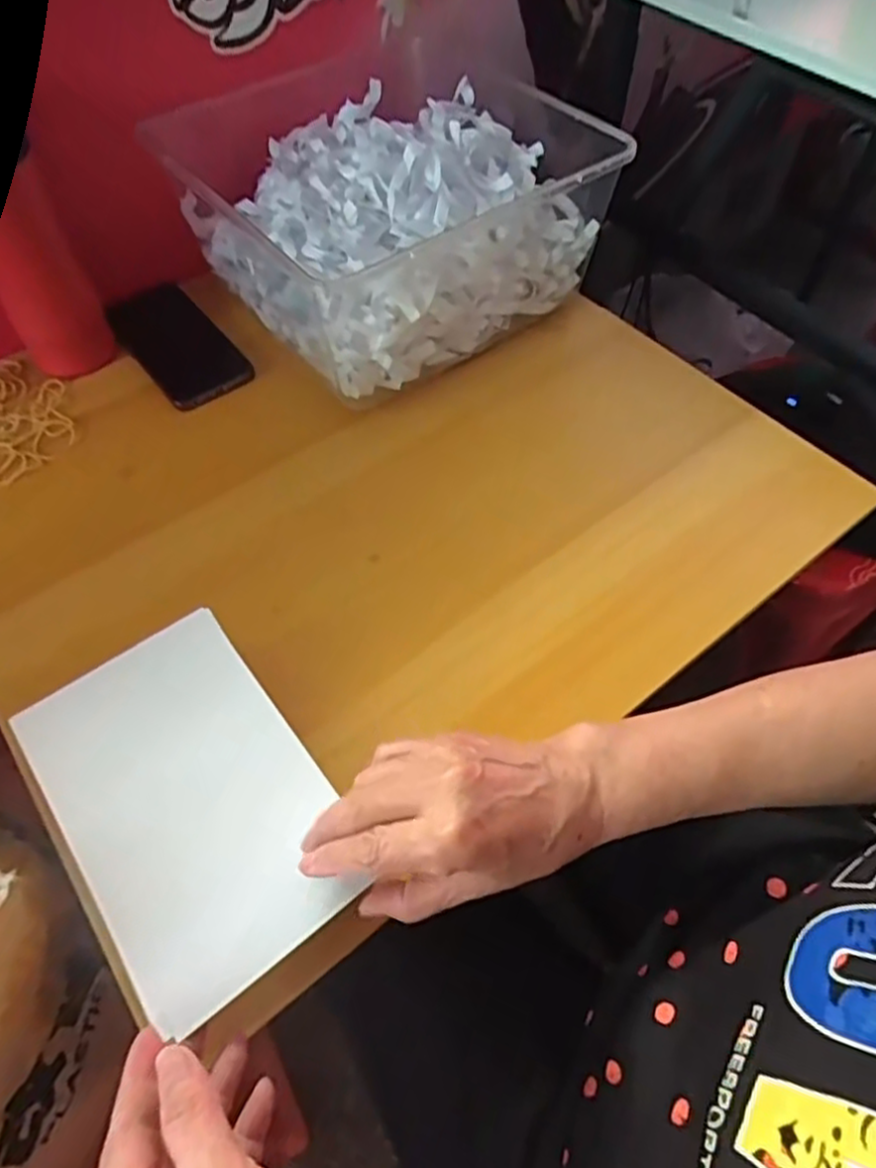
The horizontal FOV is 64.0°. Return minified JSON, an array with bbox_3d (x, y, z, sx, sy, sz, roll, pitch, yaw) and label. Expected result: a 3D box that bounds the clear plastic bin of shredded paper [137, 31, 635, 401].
[{"bbox_3d":[-0.036,-0.331,0.613,0.328,0.125,0.293,-29,61,-17],"label":"clear plastic bin of shredded paper"}]

